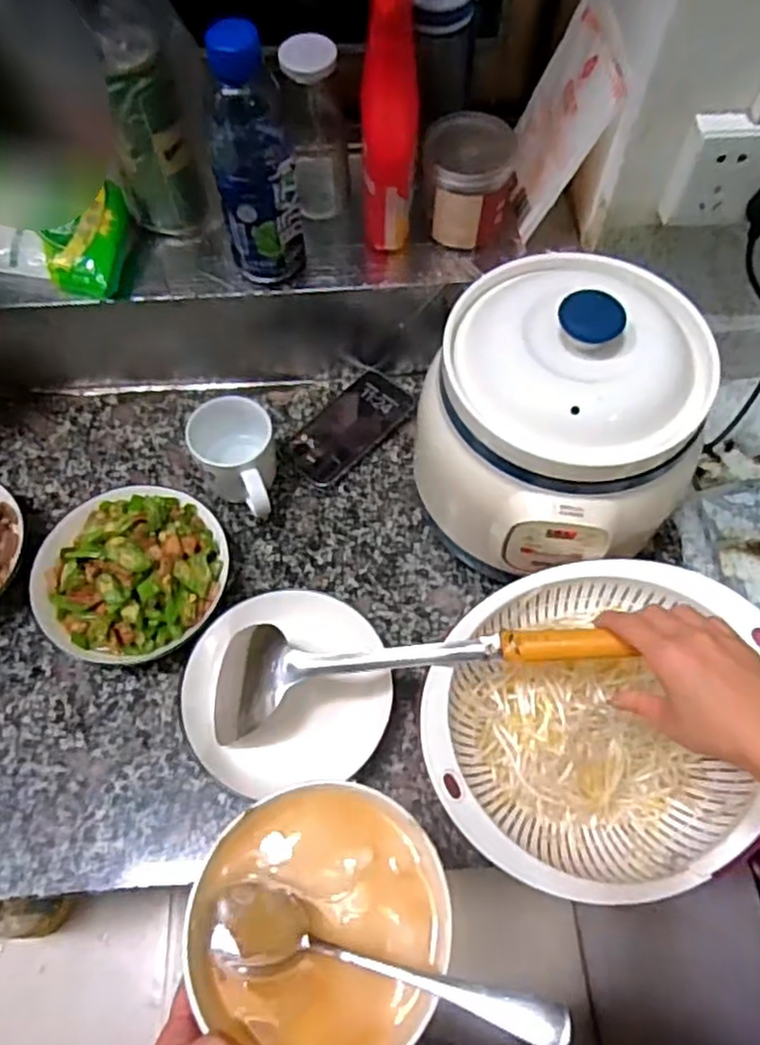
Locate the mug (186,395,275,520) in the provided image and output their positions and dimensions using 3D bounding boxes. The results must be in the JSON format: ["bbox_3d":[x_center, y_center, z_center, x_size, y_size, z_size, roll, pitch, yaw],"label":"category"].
[{"bbox_3d":[-0.133,-0.055,0.685,0.073,0.084,0.110,-26,65,-15],"label":"mug"}]

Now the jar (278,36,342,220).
[{"bbox_3d":[-0.061,-0.363,0.658,0.048,0.167,0.053,2,61,0],"label":"jar"}]

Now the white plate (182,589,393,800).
[{"bbox_3d":[-0.079,0.140,0.604,0.167,0.046,0.160,1,62,-1],"label":"white plate"}]

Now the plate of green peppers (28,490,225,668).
[{"bbox_3d":[-0.229,0.041,0.649,0.168,0.058,0.167,1,62,-1],"label":"plate of green peppers"}]

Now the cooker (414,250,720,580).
[{"bbox_3d":[0.152,-0.075,0.611,0.221,0.245,0.218,38,67,18],"label":"cooker"}]

